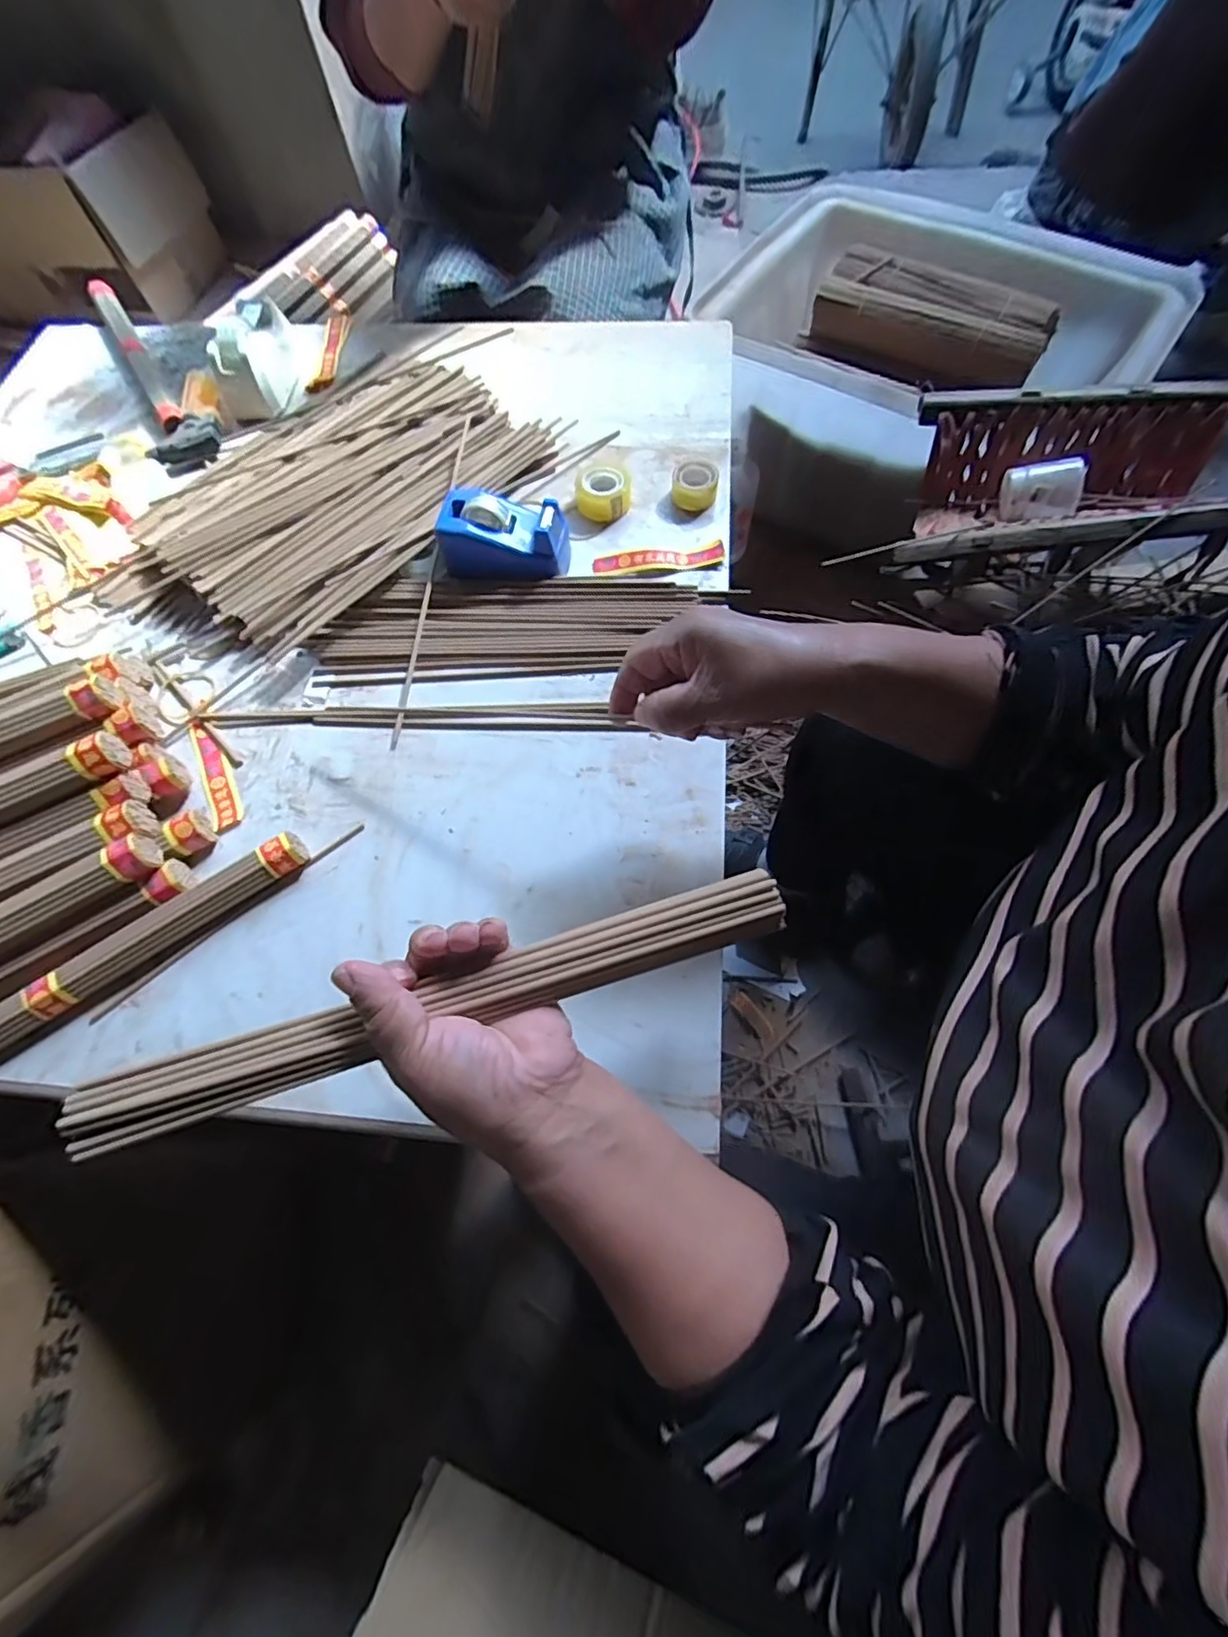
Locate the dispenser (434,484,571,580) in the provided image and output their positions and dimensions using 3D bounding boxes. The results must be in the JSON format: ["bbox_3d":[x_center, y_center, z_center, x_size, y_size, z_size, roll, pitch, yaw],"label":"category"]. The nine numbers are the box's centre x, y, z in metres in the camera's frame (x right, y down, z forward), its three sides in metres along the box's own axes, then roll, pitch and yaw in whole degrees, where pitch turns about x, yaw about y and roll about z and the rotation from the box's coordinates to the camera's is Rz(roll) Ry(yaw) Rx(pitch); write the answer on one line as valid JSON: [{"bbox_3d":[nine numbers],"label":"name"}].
[{"bbox_3d":[-0.088,-0.229,0.494,0.100,0.049,0.055,9,67,6],"label":"dispenser"}]

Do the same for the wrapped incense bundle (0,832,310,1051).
[{"bbox_3d":[-0.340,0.103,0.378,0.312,0.026,0.027,-34,69,-12],"label":"wrapped incense bundle"}]

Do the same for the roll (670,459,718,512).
[{"bbox_3d":[0.071,-0.295,0.537,0.039,0.023,0.043,5,66,5],"label":"roll"}]

